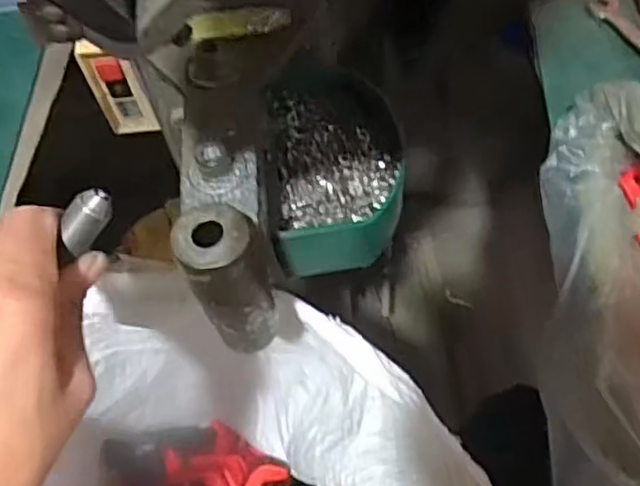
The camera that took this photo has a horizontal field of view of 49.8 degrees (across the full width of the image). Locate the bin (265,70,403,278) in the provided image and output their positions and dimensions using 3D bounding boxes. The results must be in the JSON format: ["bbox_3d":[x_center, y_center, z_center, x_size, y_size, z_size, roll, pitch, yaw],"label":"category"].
[{"bbox_3d":[0.011,-0.060,0.497,0.092,0.053,0.154,-7,58,0],"label":"bin"}]

